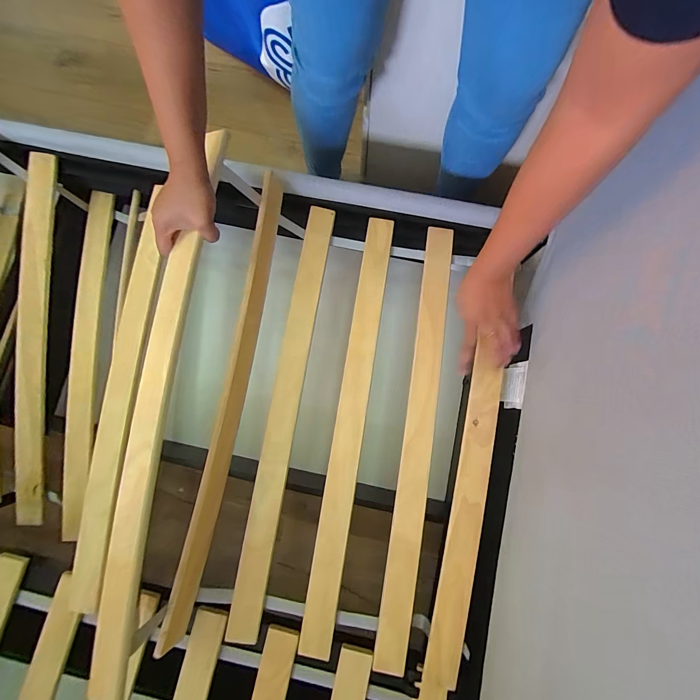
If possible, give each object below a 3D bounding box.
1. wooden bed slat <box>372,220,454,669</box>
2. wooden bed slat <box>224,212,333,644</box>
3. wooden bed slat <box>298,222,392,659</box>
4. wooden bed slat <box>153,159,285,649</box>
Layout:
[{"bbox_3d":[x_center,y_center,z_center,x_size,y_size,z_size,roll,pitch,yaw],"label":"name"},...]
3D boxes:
[{"bbox_3d":[0.119,0.124,0.576,0.054,0.012,0.744,9,82,3],"label":"wooden bed slat"},{"bbox_3d":[-0.115,0.083,0.584,0.053,0.023,0.734,11,78,-10],"label":"wooden bed slat"},{"bbox_3d":[0.002,0.103,0.579,0.053,0.011,0.737,9,82,3],"label":"wooden bed slat"},{"bbox_3d":[-0.188,0.061,0.539,0.013,0.059,0.731,5,79,26],"label":"wooden bed slat"}]

